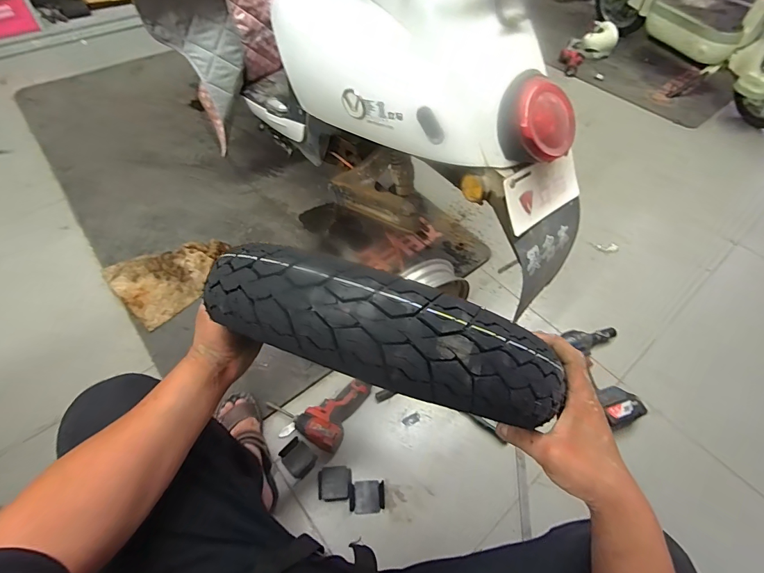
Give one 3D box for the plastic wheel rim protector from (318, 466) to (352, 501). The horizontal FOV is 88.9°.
[{"bbox_3d":[-0.103,0.423,0.838,0.072,0.025,0.066,2,54,-1],"label":"plastic wheel rim protector"}]

